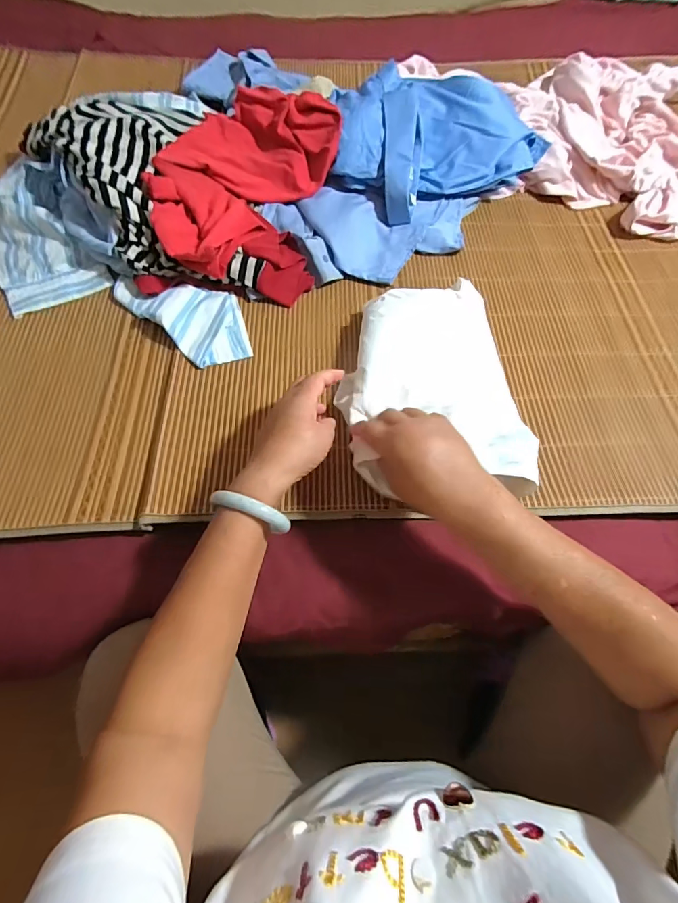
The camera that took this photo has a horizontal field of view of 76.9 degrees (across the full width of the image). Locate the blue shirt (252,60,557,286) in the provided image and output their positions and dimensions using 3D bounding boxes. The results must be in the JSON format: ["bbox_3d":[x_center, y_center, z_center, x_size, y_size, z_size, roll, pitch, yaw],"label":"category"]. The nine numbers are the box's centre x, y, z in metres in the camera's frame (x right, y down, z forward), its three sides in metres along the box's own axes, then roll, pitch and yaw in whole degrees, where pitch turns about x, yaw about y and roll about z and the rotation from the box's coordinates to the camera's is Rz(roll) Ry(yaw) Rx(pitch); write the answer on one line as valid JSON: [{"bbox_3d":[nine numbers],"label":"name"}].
[{"bbox_3d":[0.108,-0.432,0.652,0.255,0.111,0.451,36,66,15],"label":"blue shirt"}]

